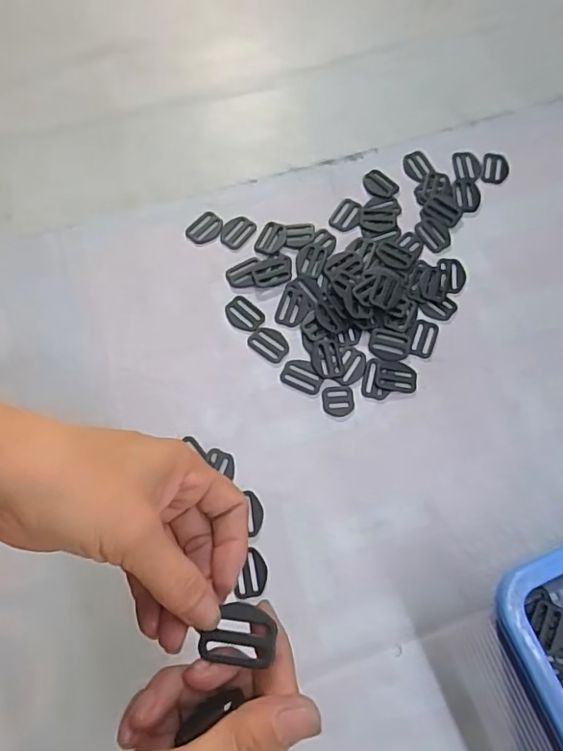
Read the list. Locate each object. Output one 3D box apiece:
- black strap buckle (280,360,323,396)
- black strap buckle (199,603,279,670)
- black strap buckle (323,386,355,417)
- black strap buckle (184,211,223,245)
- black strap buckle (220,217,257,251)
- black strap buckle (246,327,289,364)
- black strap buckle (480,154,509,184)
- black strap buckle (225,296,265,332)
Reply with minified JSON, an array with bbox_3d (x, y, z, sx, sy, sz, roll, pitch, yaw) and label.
[{"bbox_3d":[0.017,0.000,0.422,0.033,0.004,0.022,27,73,9],"label":"black strap buckle"},{"bbox_3d":[-0.019,0.110,0.227,0.030,0.005,0.023,11,71,4],"label":"black strap buckle"},{"bbox_3d":[0.044,0.020,0.415,0.023,0.004,0.024,-4,71,-1],"label":"black strap buckle"},{"bbox_3d":[-0.067,-0.128,0.471,0.032,0.004,0.026,-40,75,-12],"label":"black strap buckle"},{"bbox_3d":[-0.038,-0.126,0.469,0.025,0.004,0.032,31,74,11],"label":"black strap buckle"},{"bbox_3d":[-0.009,-0.025,0.432,0.033,0.004,0.025,37,75,12],"label":"black strap buckle"},{"bbox_3d":[0.194,-0.187,0.486,0.024,0.005,0.031,17,72,6],"label":"black strap buckle"},{"bbox_3d":[-0.031,-0.050,0.441,0.033,0.004,0.025,37,75,12],"label":"black strap buckle"}]

